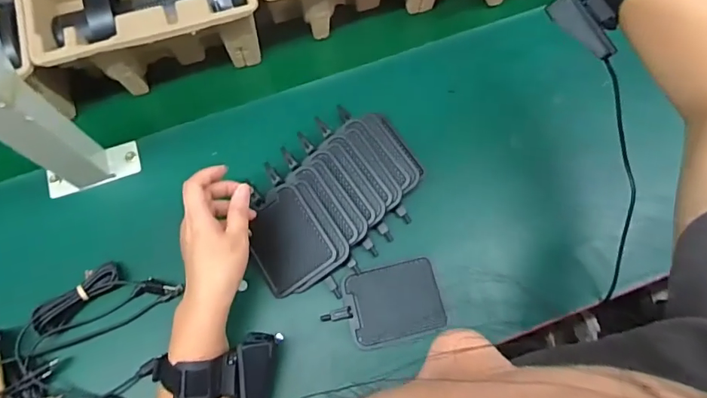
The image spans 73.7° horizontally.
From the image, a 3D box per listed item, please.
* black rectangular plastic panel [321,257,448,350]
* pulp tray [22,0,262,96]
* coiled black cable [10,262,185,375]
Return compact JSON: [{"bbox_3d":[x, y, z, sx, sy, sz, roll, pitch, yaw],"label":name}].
[{"bbox_3d":[0.032,0.106,0.477,0.113,0.012,0.073,-16,72,-3],"label":"black rectangular plastic panel"},{"bbox_3d":[-0.224,-0.212,0.532,0.223,0.102,0.146,-17,72,-3],"label":"pulp tray"},{"bbox_3d":[-0.258,0.105,0.474,0.153,0.029,0.061,-28,73,-7],"label":"coiled black cable"}]

